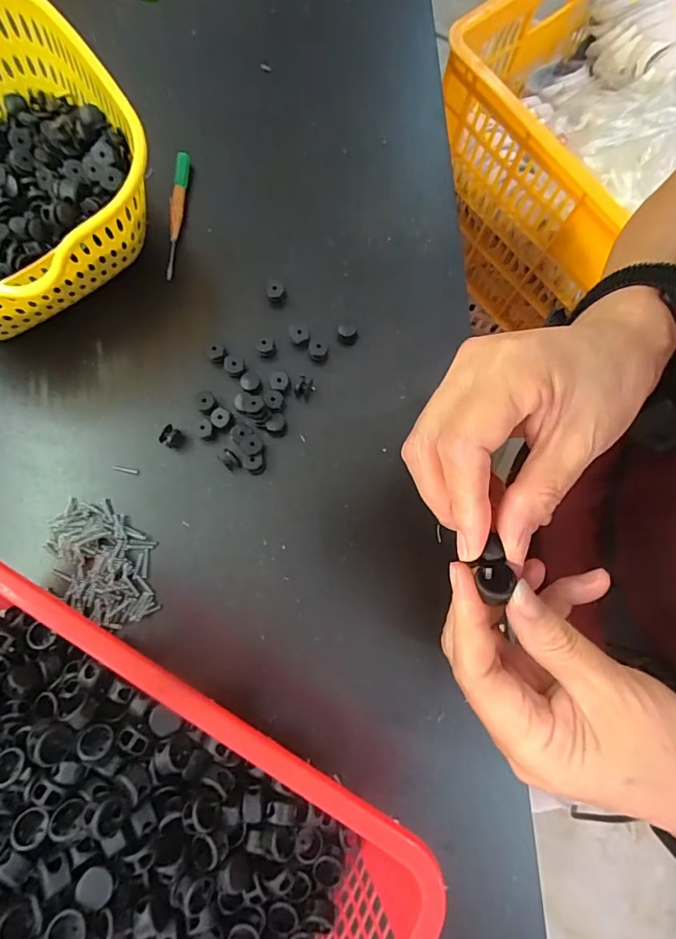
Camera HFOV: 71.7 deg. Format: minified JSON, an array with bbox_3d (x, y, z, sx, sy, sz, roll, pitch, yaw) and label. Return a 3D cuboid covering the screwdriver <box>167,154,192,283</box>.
[{"bbox_3d":[-0.117,-0.185,0.340,0.011,0.010,0.097,3,79,0],"label":"screwdriver"}]

